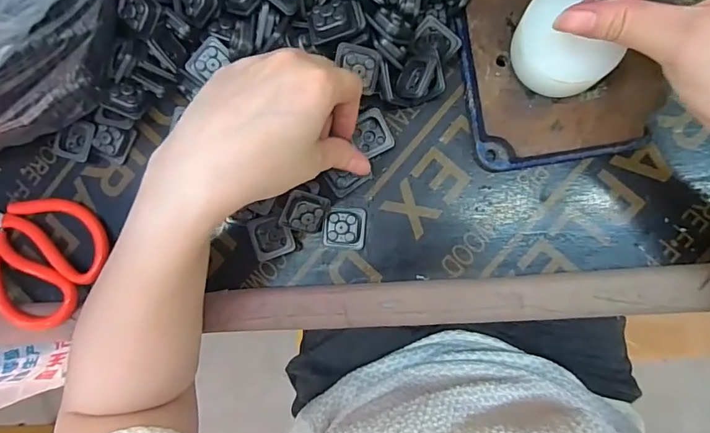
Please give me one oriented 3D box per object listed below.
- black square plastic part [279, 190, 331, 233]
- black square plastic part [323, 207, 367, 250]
[{"bbox_3d":[-0.033,-0.002,0.327,0.033,0.011,0.028,17,91,-28],"label":"black square plastic part"},{"bbox_3d":[-0.007,0.008,0.333,0.030,0.012,0.030,5,90,7],"label":"black square plastic part"}]

